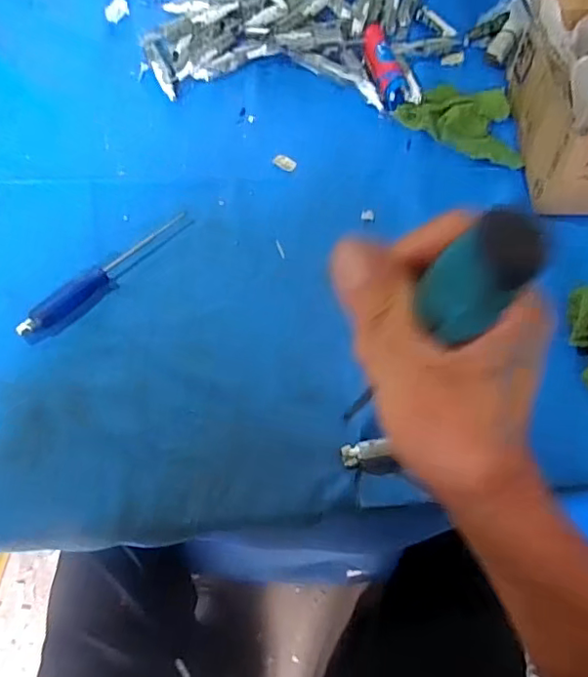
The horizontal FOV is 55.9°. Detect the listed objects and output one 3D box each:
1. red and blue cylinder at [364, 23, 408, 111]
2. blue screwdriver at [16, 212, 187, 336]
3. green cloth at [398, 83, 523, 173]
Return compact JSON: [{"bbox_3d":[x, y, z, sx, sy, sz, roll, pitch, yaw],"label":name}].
[{"bbox_3d":[0.106,-0.332,0.662,0.034,0.025,0.145,-8,61,-5],"label":"red and blue cylinder"},{"bbox_3d":[-0.173,-0.064,0.517,0.022,0.013,0.187,38,67,18],"label":"blue screwdriver"},{"bbox_3d":[0.185,-0.245,0.625,0.127,0.017,0.123,4,61,2],"label":"green cloth"}]

